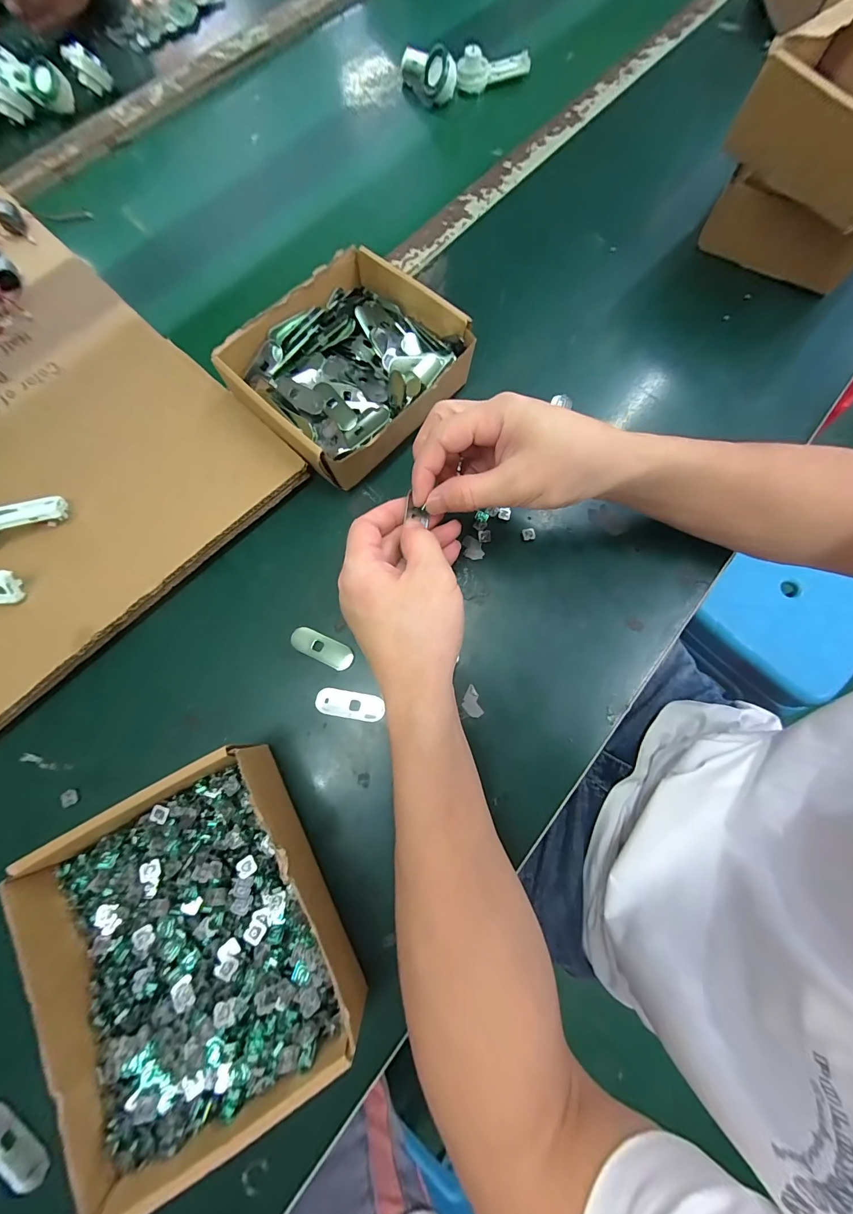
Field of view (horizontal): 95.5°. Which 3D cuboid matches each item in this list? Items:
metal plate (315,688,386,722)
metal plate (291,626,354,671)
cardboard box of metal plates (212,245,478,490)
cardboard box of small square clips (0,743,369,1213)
[{"bbox_3d":[-0.055,0.070,0.280,0.049,0.004,0.019,9,75,2],"label":"metal plate"},{"bbox_3d":[-0.078,0.030,0.289,0.049,0.004,0.020,24,76,6],"label":"metal plate"},{"bbox_3d":[-0.059,-0.196,0.327,0.153,0.052,0.169,42,78,10],"label":"cardboard box of metal plates"},{"bbox_3d":[-0.133,0.189,0.222,0.151,0.055,0.166,-28,76,-8],"label":"cardboard box of small square clips"}]

